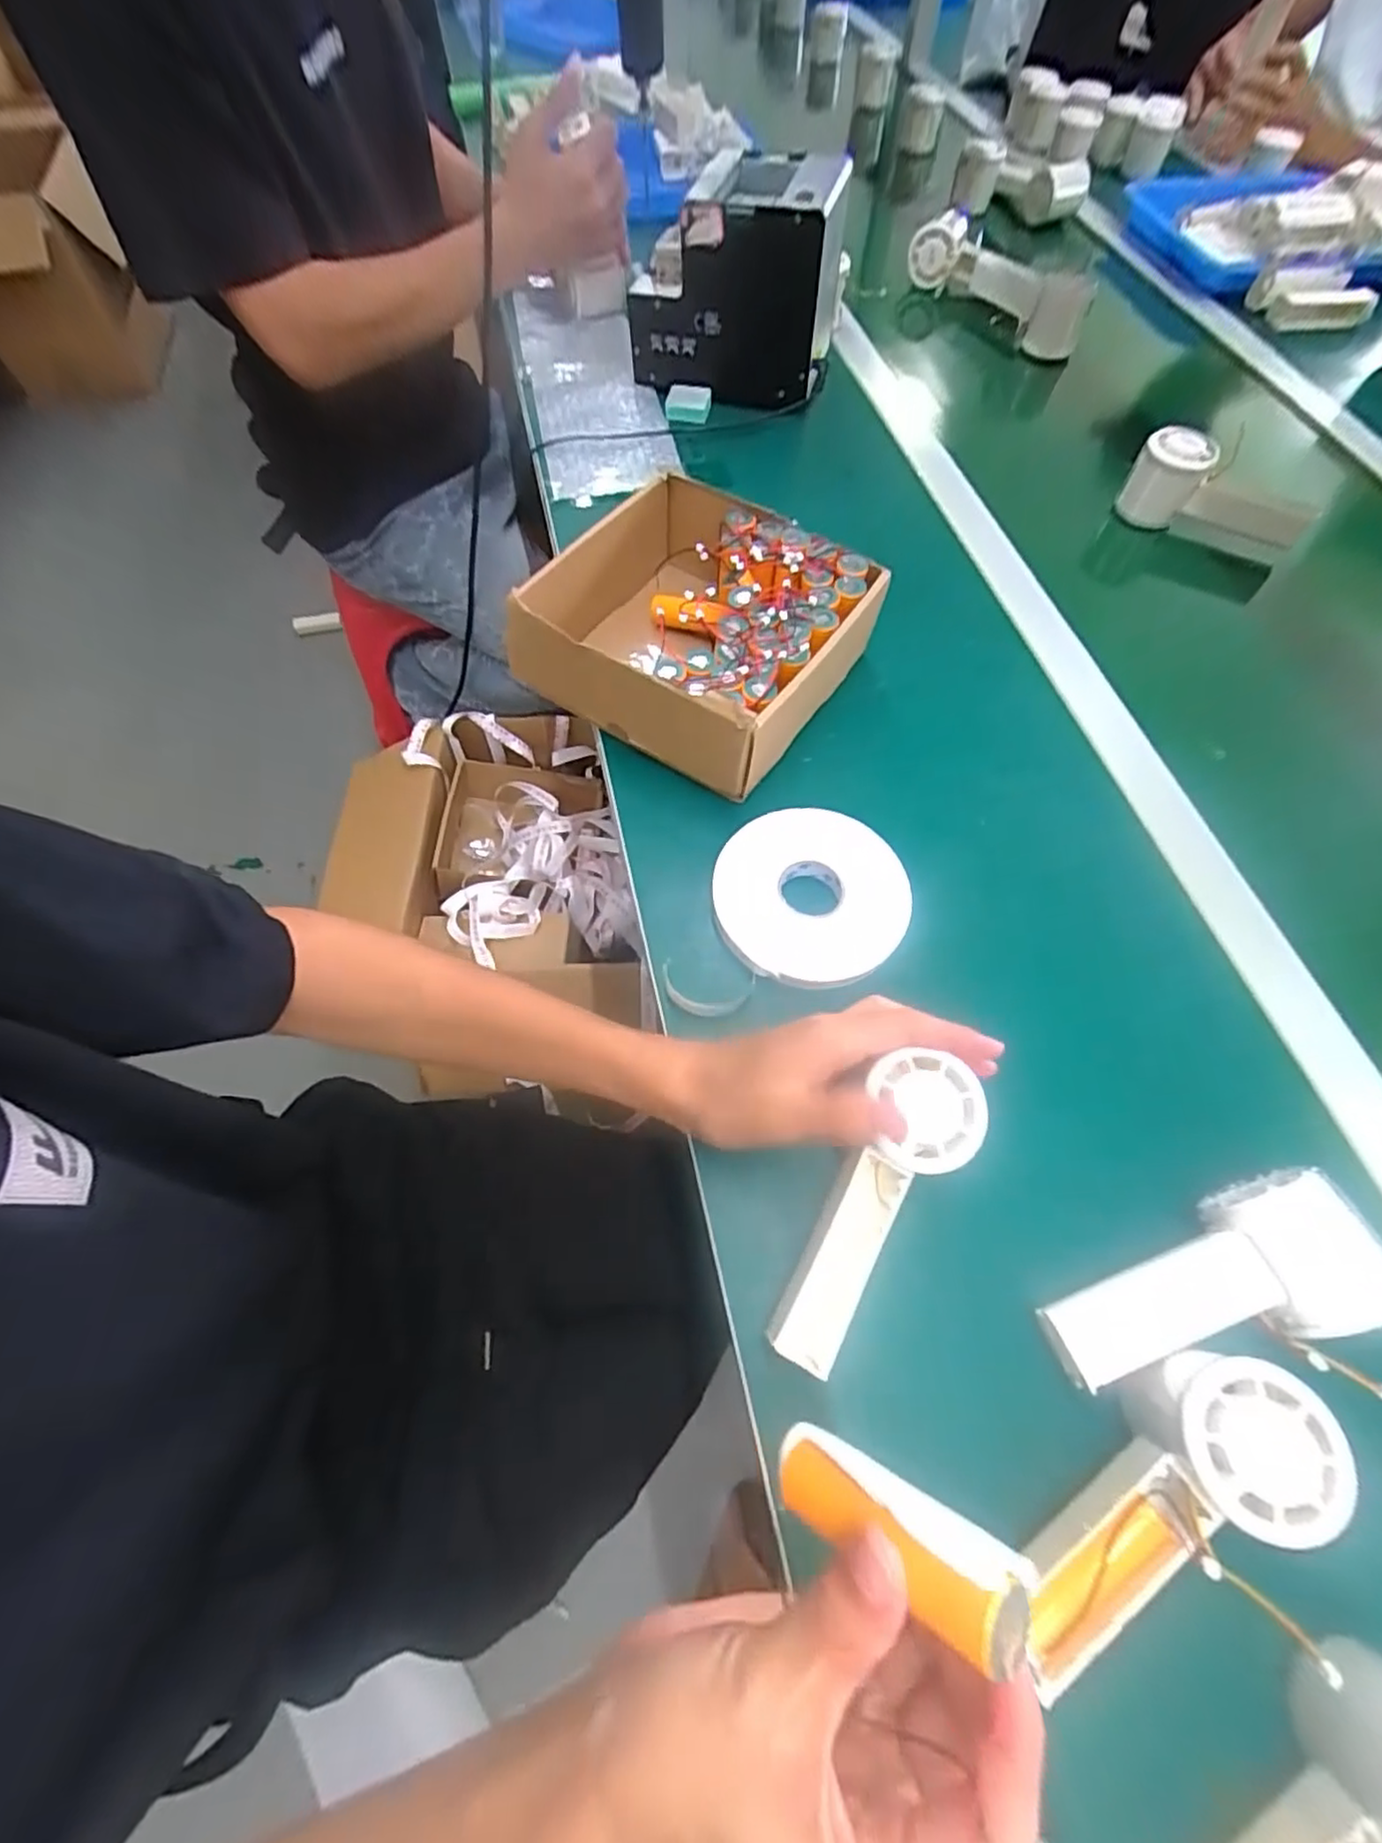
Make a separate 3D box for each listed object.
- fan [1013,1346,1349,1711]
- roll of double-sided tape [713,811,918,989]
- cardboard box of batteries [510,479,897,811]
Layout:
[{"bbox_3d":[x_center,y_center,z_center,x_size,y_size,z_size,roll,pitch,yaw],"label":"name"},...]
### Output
[{"bbox_3d":[0.185,0.237,0.265,0.150,0.053,0.063,-35,69,-17],"label":"fan"},{"bbox_3d":[0.075,-0.016,0.422,0.115,0.019,0.118,1,63,-1],"label":"roll of double-sided tape"},{"bbox_3d":[0.006,-0.213,0.483,0.204,0.079,0.193,30,66,13],"label":"cardboard box of batteries"}]

